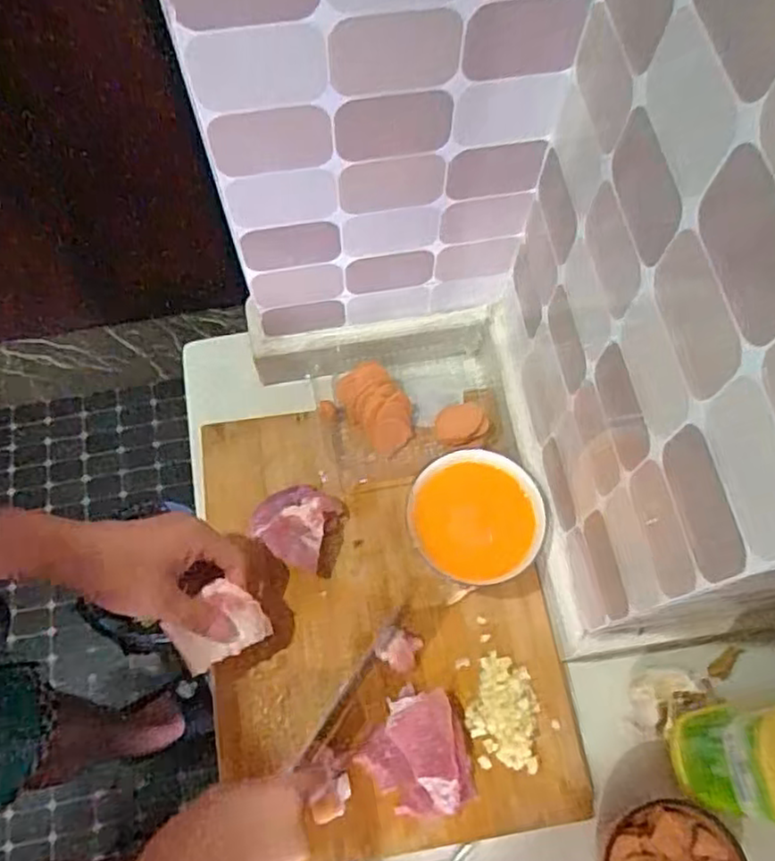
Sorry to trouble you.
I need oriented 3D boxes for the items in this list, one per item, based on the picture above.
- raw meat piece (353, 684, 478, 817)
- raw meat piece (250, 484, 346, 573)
[{"bbox_3d":[0.021,0.246,0.514,0.082,0.021,0.085,-8,68,-4],"label":"raw meat piece"},{"bbox_3d":[-0.079,0.078,0.576,0.064,0.036,0.067,19,69,7],"label":"raw meat piece"}]

